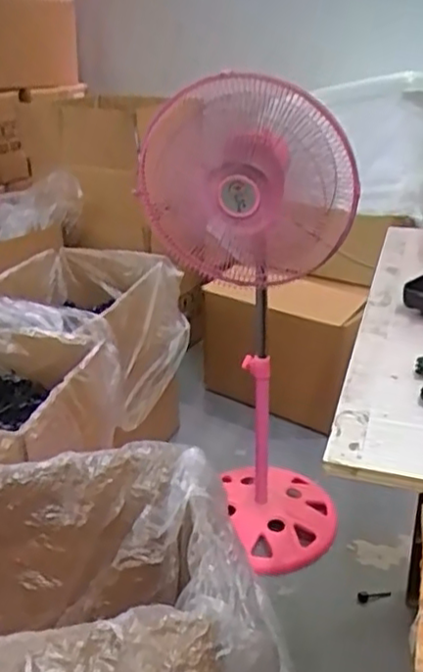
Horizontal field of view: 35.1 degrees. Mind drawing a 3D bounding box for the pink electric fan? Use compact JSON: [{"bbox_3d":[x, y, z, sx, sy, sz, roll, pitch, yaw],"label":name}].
[{"bbox_3d":[0.064,0.003,1.205,0.339,0.851,0.270,0,27,3],"label":"pink electric fan"}]

